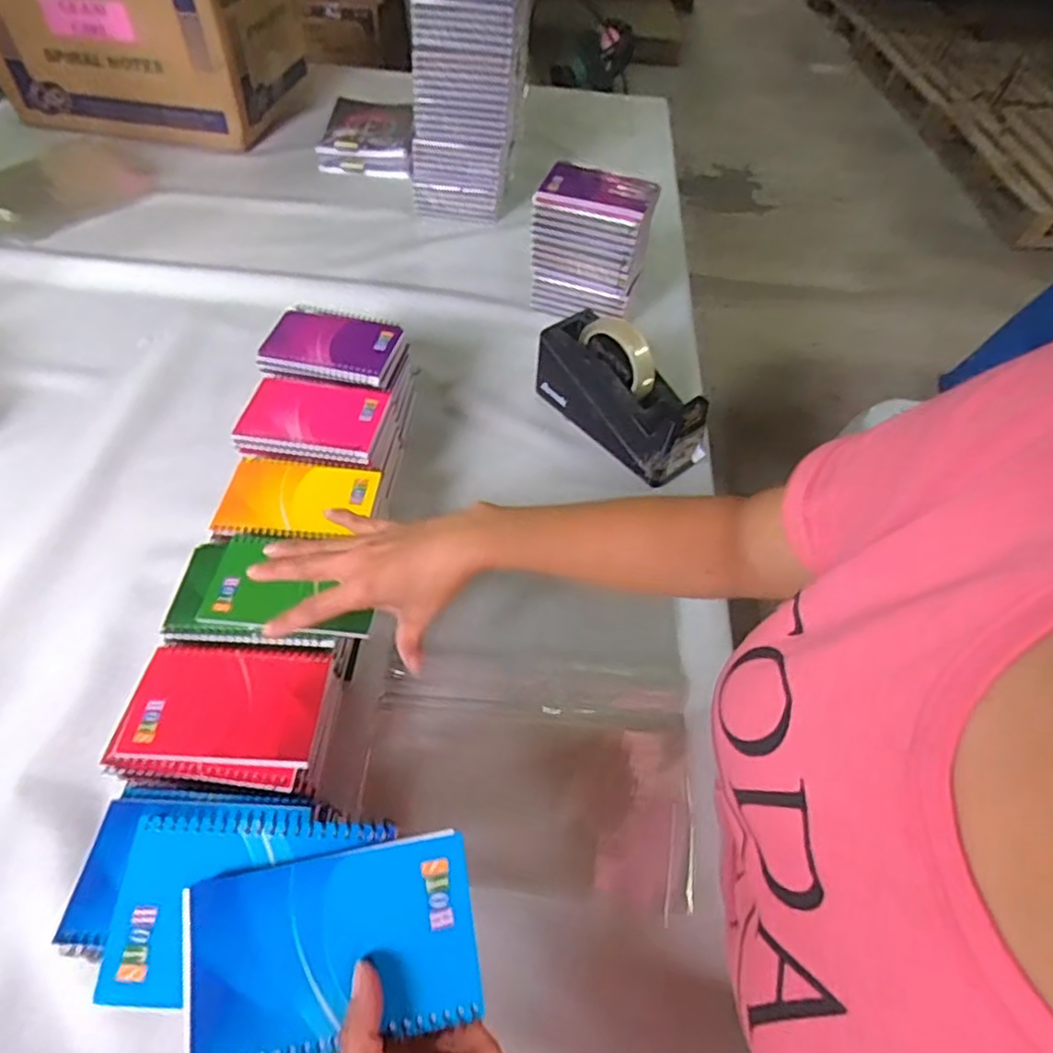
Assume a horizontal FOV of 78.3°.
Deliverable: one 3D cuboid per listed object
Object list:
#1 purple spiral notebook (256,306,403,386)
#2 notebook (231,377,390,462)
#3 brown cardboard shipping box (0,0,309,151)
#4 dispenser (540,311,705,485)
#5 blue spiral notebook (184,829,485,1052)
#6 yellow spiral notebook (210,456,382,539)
[{"bbox_3d":[-0.203,-0.192,0.676,0.127,0.020,0.094,13,53,5],"label":"purple spiral notebook"},{"bbox_3d":[-0.205,-0.109,0.625,0.128,0.012,0.095,8,53,1],"label":"notebook"},{"bbox_3d":[-0.633,-0.857,1.087,0.438,0.291,0.289,8,53,1],"label":"brown cardboard shipping box"},{"bbox_3d":[0.104,-0.148,0.710,0.070,0.121,0.205,-32,62,-25],"label":"dispenser"},{"bbox_3d":[-0.092,0.202,0.308,0.132,0.006,0.082,-10,72,-10],"label":"blue spiral notebook"},{"bbox_3d":[-0.201,-0.026,0.575,0.126,0.009,0.085,4,53,-2],"label":"yellow spiral notebook"}]

